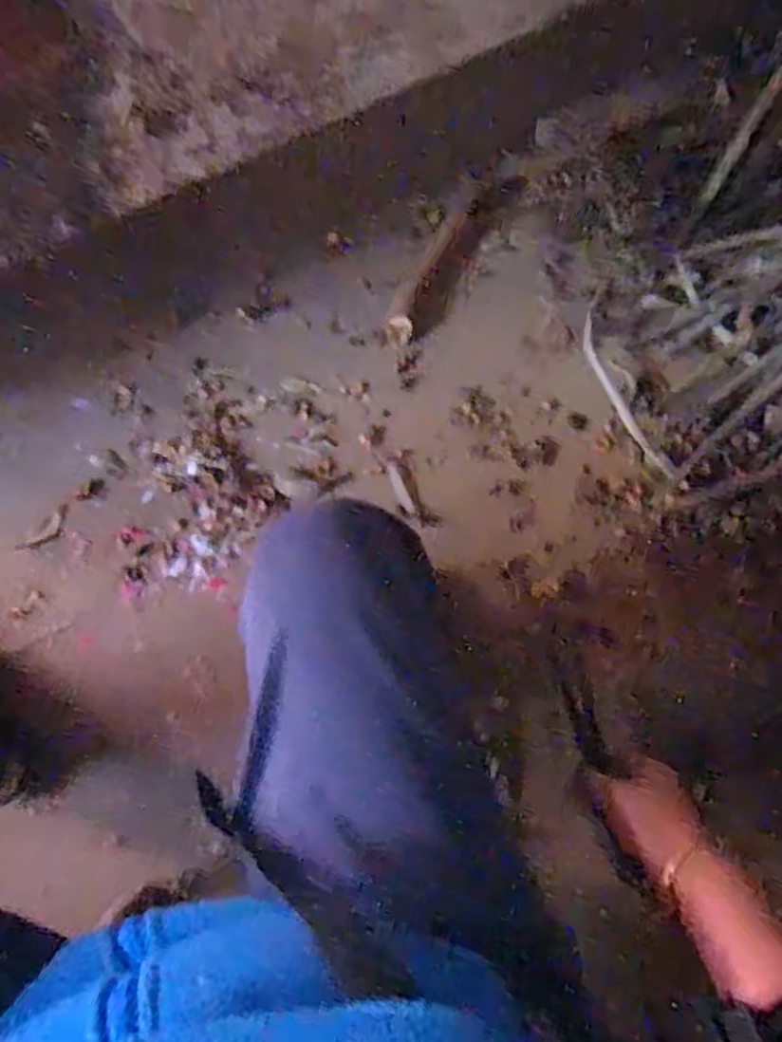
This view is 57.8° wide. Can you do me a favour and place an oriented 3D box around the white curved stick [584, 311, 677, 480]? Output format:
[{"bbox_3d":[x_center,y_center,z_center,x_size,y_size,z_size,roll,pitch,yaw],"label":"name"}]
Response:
[{"bbox_3d":[0.293,-0.153,0.897,0.028,0.008,0.231,-32,79,35],"label":"white curved stick"}]

